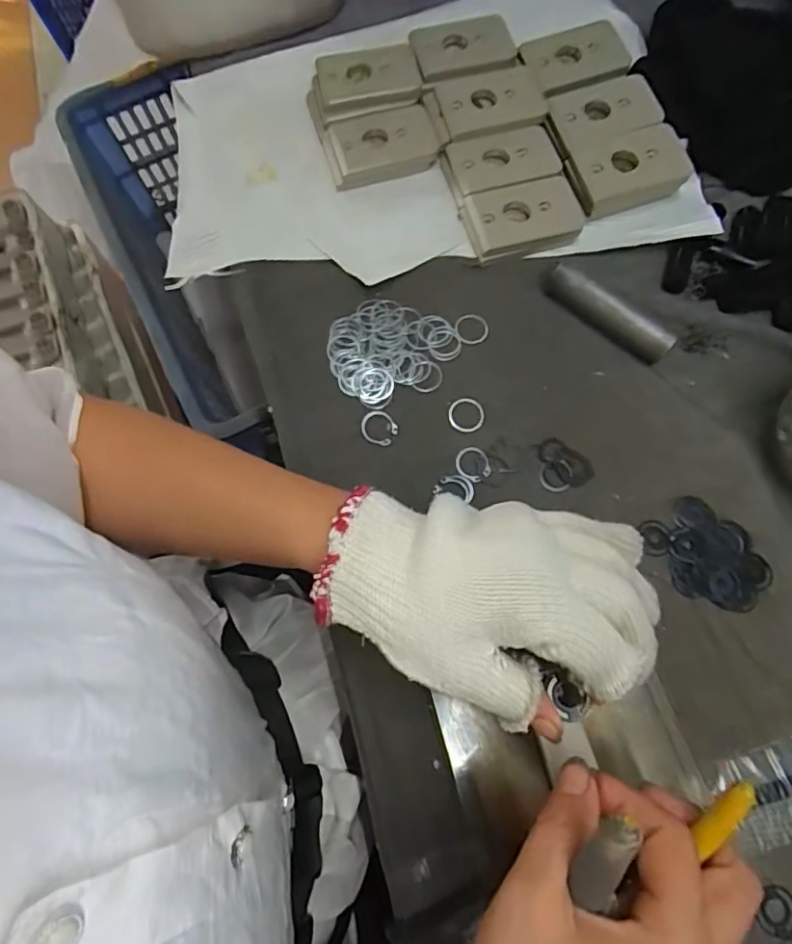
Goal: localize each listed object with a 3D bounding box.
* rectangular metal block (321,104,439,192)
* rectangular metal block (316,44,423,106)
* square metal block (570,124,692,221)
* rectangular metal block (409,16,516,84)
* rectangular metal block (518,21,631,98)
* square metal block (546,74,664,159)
[{"bbox_3d":[-0.012,-0.251,0.419,0.082,0.017,0.051,-12,73,-2],"label":"rectangular metal block"},{"bbox_3d":[-0.022,-0.312,0.427,0.078,0.015,0.045,-10,73,-1],"label":"rectangular metal block"},{"bbox_3d":[0.171,-0.219,0.394,0.074,0.023,0.048,-16,73,-3],"label":"square metal block"},{"bbox_3d":[0.053,-0.336,0.429,0.075,0.007,0.058,-13,75,0],"label":"rectangular metal block"},{"bbox_3d":[0.140,-0.322,0.420,0.076,0.008,0.054,-14,73,-2],"label":"rectangular metal block"},{"bbox_3d":[0.156,-0.270,0.407,0.079,0.012,0.053,-14,73,-2],"label":"square metal block"}]

